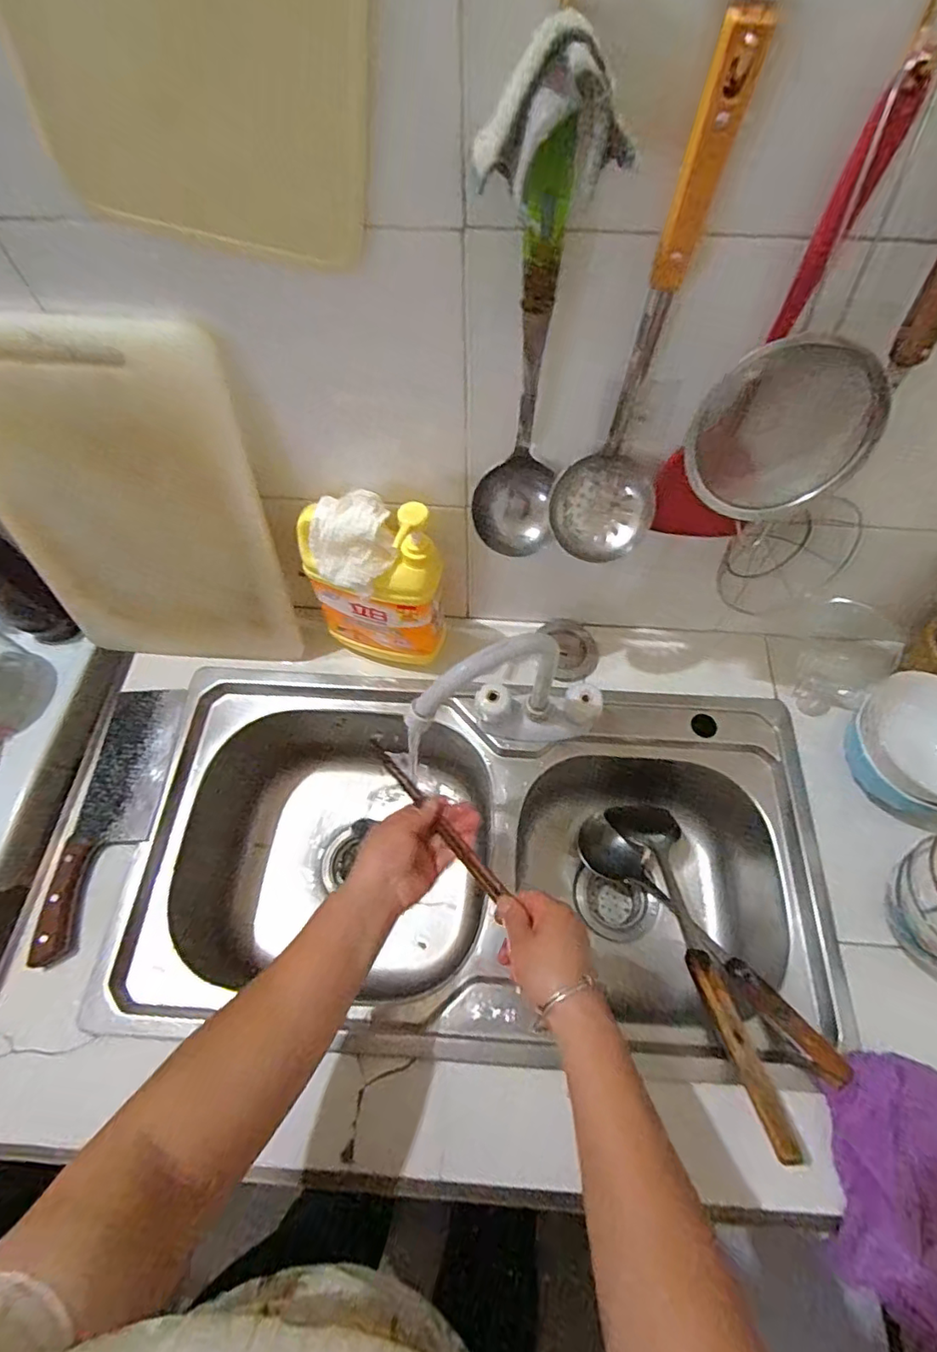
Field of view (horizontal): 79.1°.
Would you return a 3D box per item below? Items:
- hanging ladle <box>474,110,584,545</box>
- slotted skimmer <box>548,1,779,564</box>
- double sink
[{"bbox_3d":[0.042,-0.221,0.437,0.074,0.316,0.054,13,63,8],"label":"hanging ladle"},{"bbox_3d":[0.124,-0.219,0.414,0.089,0.337,0.068,18,64,10],"label":"slotted skimmer"},{"bbox_3d":[0.008,0.233,0.706,0.744,0.199,0.412,3,62,2],"label":"double sink"}]

